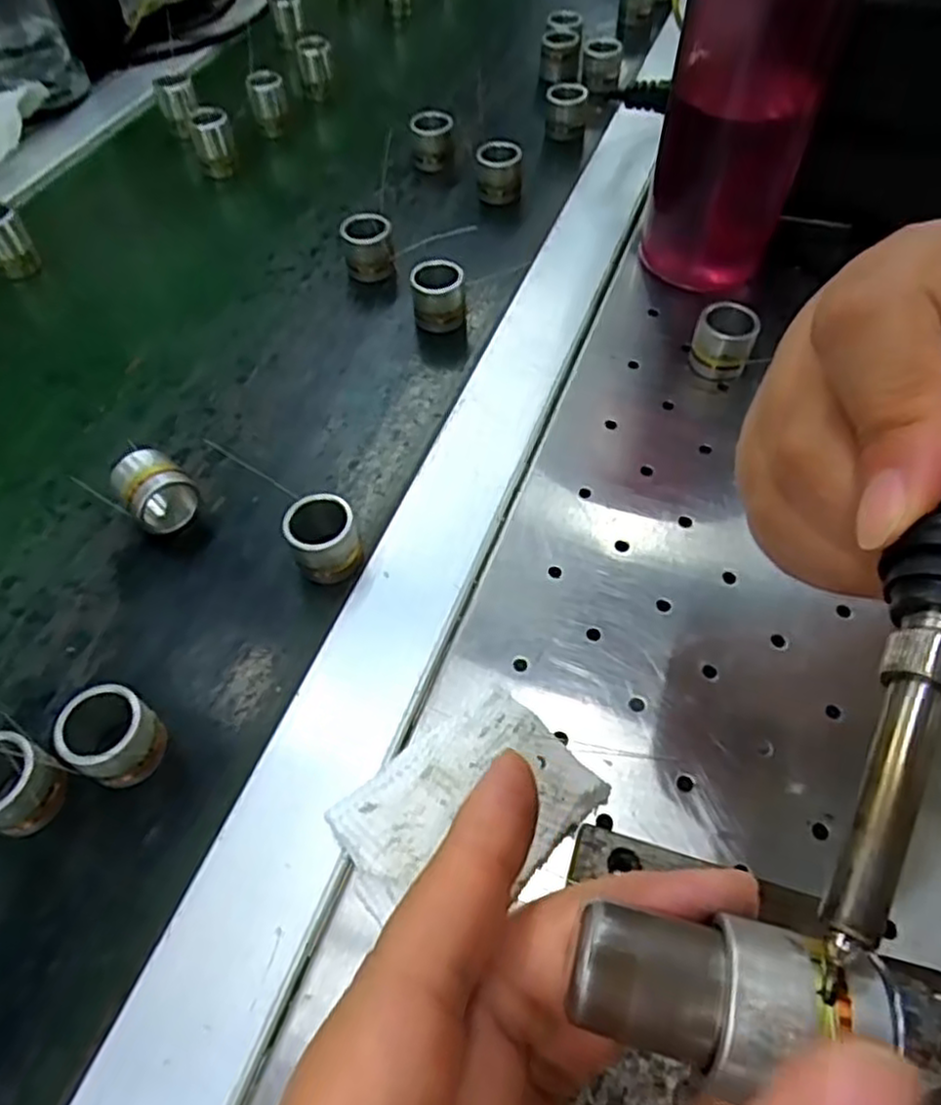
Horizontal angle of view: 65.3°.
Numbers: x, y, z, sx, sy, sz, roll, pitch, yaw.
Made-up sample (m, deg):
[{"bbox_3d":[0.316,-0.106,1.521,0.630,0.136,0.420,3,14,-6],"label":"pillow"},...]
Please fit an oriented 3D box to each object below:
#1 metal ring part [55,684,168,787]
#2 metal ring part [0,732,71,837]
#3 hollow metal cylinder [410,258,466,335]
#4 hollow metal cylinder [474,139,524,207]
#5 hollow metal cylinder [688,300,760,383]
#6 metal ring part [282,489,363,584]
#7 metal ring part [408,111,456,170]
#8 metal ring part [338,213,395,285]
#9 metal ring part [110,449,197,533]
[{"bbox_3d":[-0.108,0.058,0.225,0.025,0.028,0.024,0,56,-1],"label":"metal ring part"},{"bbox_3d":[-0.137,0.069,0.218,0.025,0.024,0.024,21,58,13],"label":"metal ring part"},{"bbox_3d":[-0.015,-0.119,0.346,0.024,0.029,0.020,2,56,0],"label":"hollow metal cylinder"},{"bbox_3d":[0.016,-0.215,0.414,0.024,0.025,0.021,7,56,3],"label":"hollow metal cylinder"},{"bbox_3d":[0.108,-0.090,0.315,0.024,0.025,0.023,16,57,9],"label":"hollow metal cylinder"},{"bbox_3d":[-0.052,-0.004,0.264,0.024,0.026,0.023,0,56,-1],"label":"metal ring part"},{"bbox_3d":[-0.023,-0.248,0.442,0.025,0.026,0.022,0,56,-1],"label":"metal ring part"},{"bbox_3d":[-0.052,-0.154,0.374,0.025,0.028,0.023,-8,57,-6],"label":"metal ring part"},{"bbox_3d":[-0.120,-0.022,0.281,0.022,0.024,0.030,-39,65,-23],"label":"metal ring part"}]

